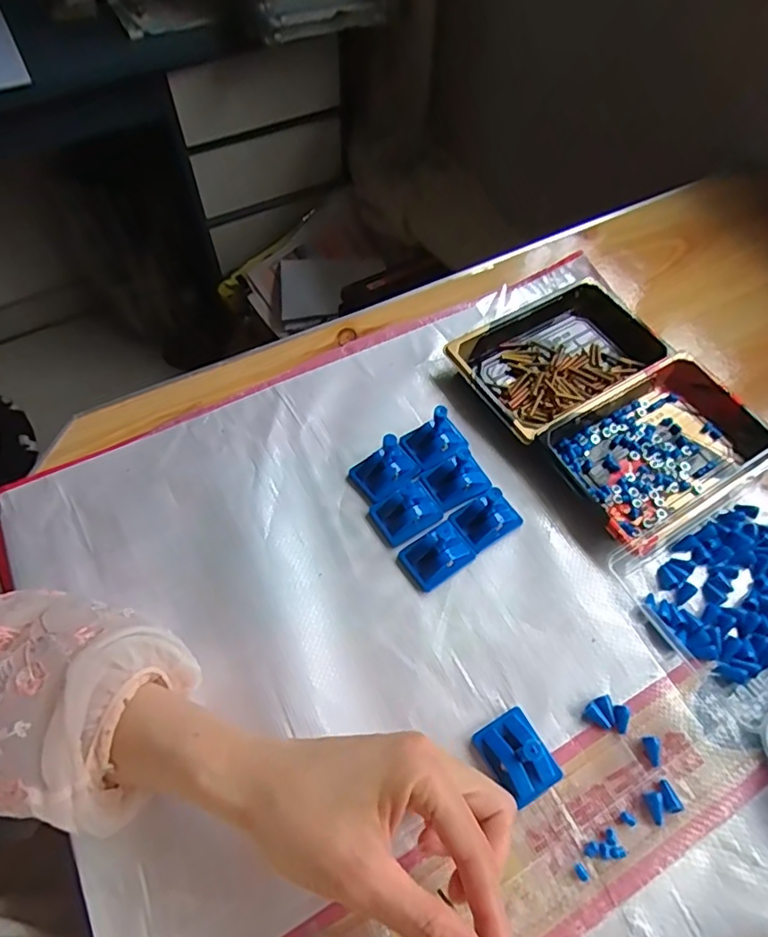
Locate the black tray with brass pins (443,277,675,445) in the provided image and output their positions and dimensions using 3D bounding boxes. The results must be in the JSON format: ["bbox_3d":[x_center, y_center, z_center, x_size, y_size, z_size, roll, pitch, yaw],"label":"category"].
[{"bbox_3d":[0.145,-0.092,0.469,0.167,0.023,0.108,-29,64,-18],"label":"black tray with brass pins"}]

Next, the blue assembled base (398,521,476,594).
[{"bbox_3d":[0.037,0.057,0.386,0.045,0.019,0.034,-31,65,-19],"label":"blue assembled base"}]

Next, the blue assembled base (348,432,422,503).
[{"bbox_3d":[0.002,-0.005,0.401,0.044,0.039,0.034,-27,64,-17],"label":"blue assembled base"}]

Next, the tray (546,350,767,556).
[{"bbox_3d":[0.206,-0.016,0.423,0.161,0.030,0.103,-27,64,-17],"label":"tray"}]

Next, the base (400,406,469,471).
[{"bbox_3d":[0.037,-0.026,0.417,0.038,0.038,0.037,-32,65,-19],"label":"base"}]

